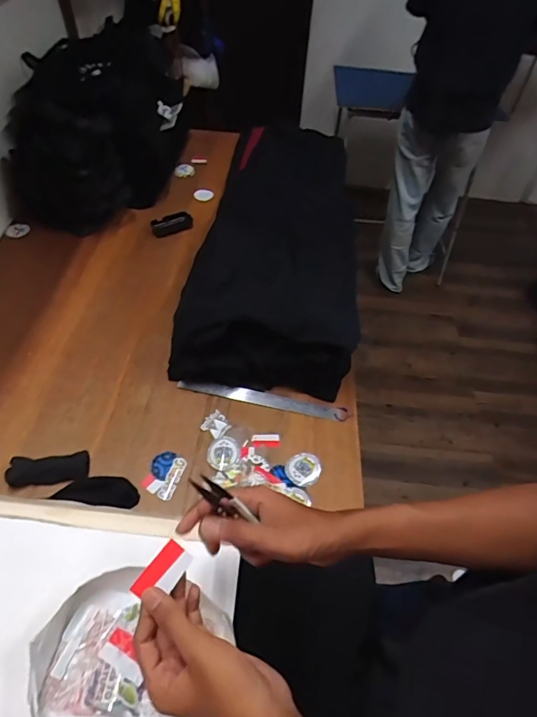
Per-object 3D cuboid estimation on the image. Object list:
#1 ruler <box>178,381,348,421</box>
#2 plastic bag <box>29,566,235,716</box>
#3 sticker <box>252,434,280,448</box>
[{"bbox_3d":[-0.009,0.080,0.892,0.334,0.007,0.031,11,55,3],"label":"ruler"},{"bbox_3d":[-0.137,0.309,0.457,0.185,0.050,0.155,6,50,-1],"label":"plastic bag"},{"bbox_3d":[-0.005,0.152,0.834,0.051,0.004,0.027,0,50,3],"label":"sticker"}]

